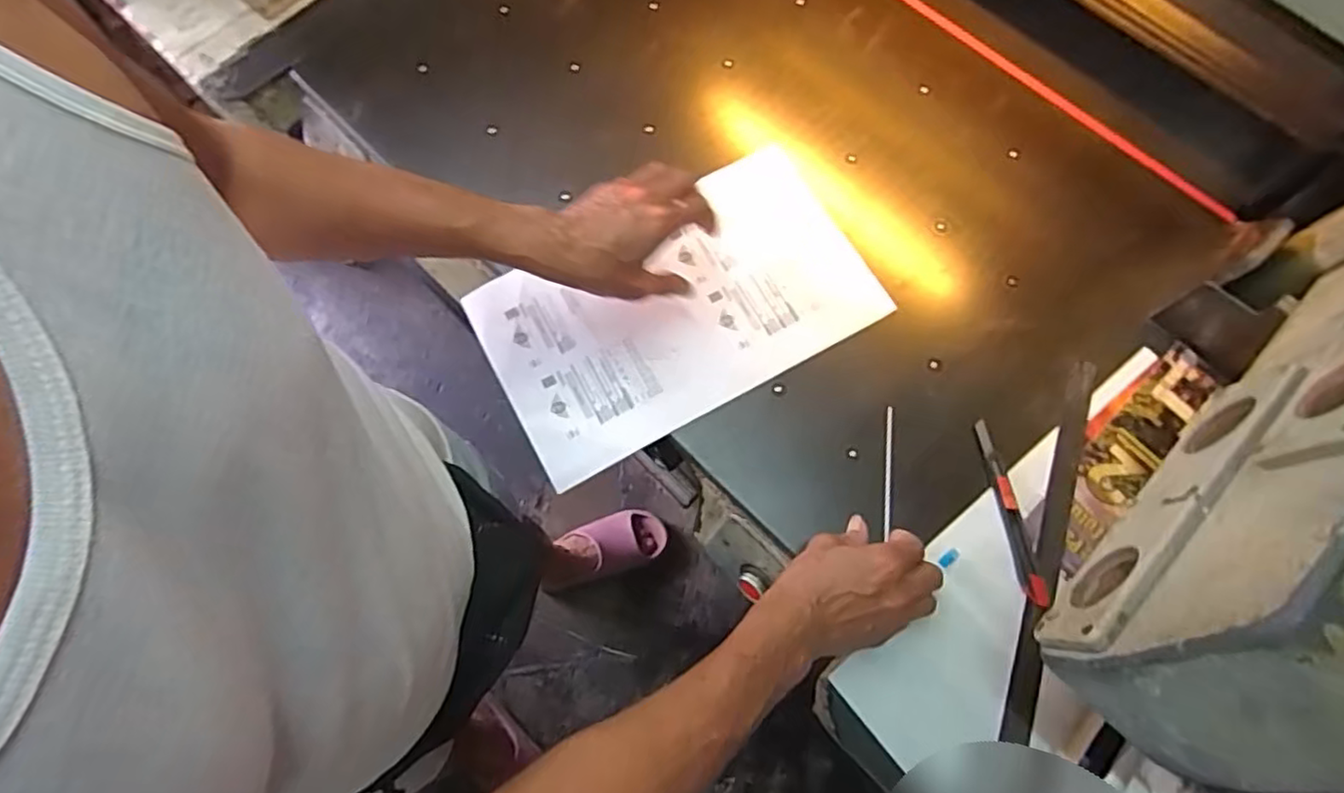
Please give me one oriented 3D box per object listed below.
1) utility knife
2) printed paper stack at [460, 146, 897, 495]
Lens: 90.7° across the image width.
[{"bbox_3d":[0.285,0.095,0.559,0.020,0.009,0.154,-8,71,-2],"label":"utility knife"},{"bbox_3d":[0.005,-0.083,0.628,0.347,0.015,0.211,-28,73,-8],"label":"printed paper stack"}]

